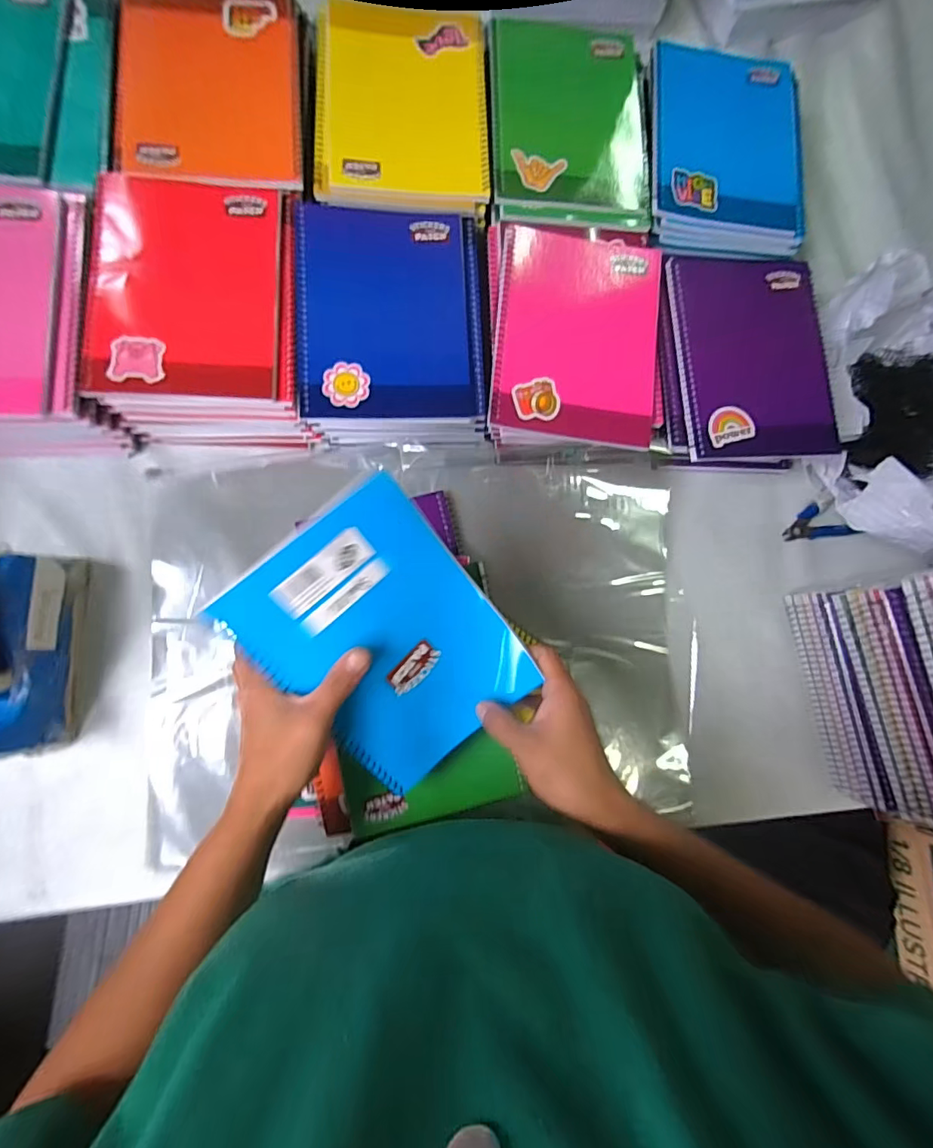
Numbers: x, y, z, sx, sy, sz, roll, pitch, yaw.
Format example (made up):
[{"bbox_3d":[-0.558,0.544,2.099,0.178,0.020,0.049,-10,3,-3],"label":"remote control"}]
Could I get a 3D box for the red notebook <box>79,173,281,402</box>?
[{"bbox_3d":[-0.235,-0.241,0.416,0.148,0.007,0.191,-1,83,-6],"label":"red notebook"}]

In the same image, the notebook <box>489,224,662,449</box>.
[{"bbox_3d":[0.102,-0.219,0.452,0.147,0.008,0.194,6,82,-5],"label":"notebook"}]

